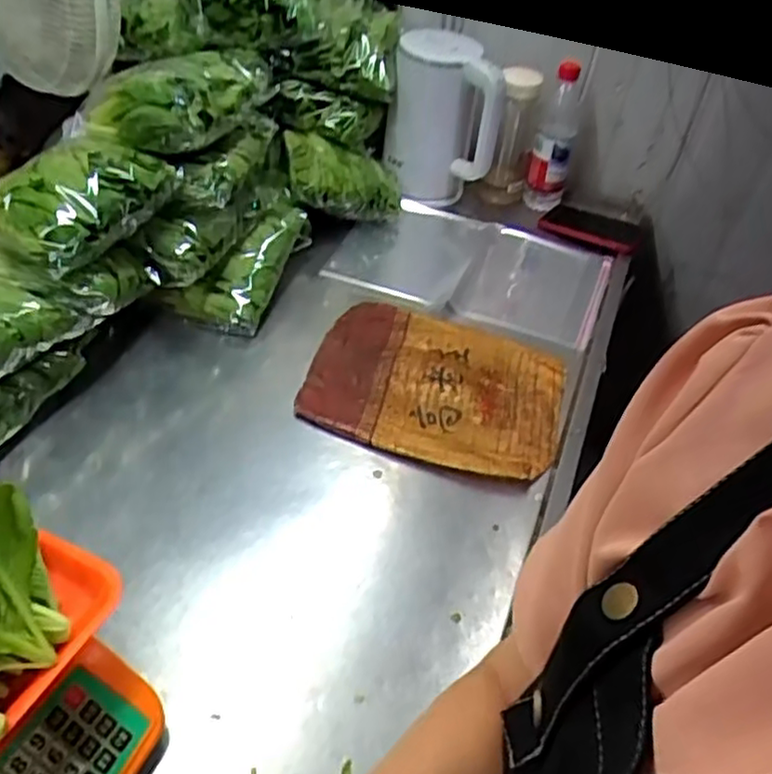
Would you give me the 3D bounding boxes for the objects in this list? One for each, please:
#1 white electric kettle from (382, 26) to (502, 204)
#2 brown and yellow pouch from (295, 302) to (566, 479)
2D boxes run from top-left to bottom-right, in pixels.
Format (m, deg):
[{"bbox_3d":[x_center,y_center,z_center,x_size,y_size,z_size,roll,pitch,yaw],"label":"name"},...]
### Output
[{"bbox_3d":[0.089,-0.405,1.084,0.164,0.239,0.115,8,43,2],"label":"white electric kettle"},{"bbox_3d":[0.061,0.000,0.847,0.294,0.032,0.232,17,44,11],"label":"brown and yellow pouch"}]

